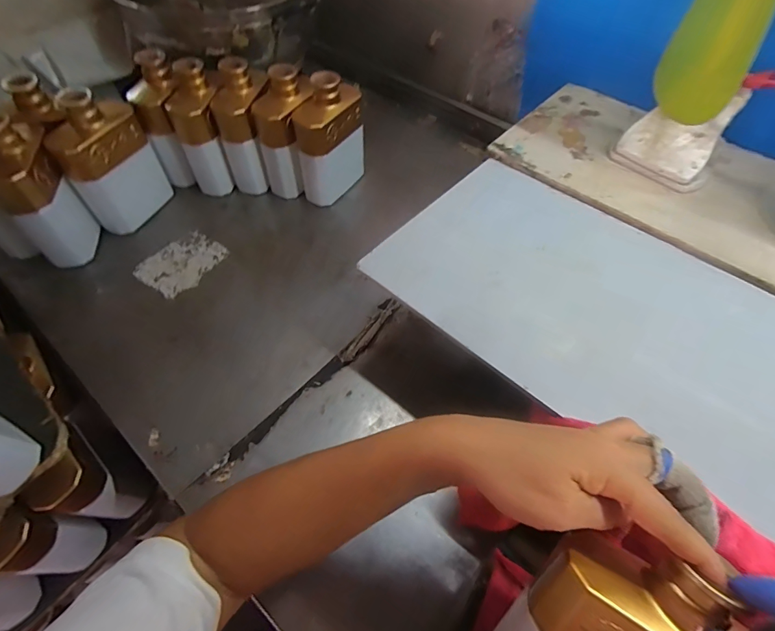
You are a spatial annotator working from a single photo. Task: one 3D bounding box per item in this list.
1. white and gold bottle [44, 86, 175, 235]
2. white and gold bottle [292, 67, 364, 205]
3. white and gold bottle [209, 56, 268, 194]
[{"bbox_3d":[-0.370,-0.198,0.525,0.050,0.160,0.114,30,64,17],"label":"white and gold bottle"},{"bbox_3d":[-0.082,-0.250,0.561,0.048,0.157,0.103,37,66,20],"label":"white and gold bottle"},{"bbox_3d":[-0.203,-0.263,0.564,0.057,0.163,0.075,19,61,11],"label":"white and gold bottle"}]

